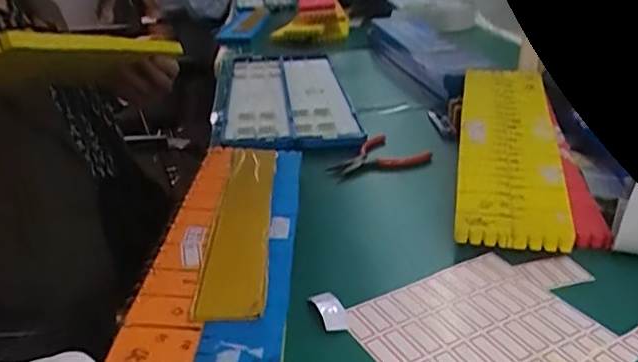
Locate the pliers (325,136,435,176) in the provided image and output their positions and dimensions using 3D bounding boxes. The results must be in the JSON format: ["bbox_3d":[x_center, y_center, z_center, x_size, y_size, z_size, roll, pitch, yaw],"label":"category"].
[{"bbox_3d":[0.055,-0.027,0.640,0.117,0.009,0.081,-20,31,-31],"label":"pliers"}]

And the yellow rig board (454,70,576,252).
[{"bbox_3d":[0.193,-0.043,0.592,0.091,0.010,0.330,6,34,13],"label":"yellow rig board"}]

